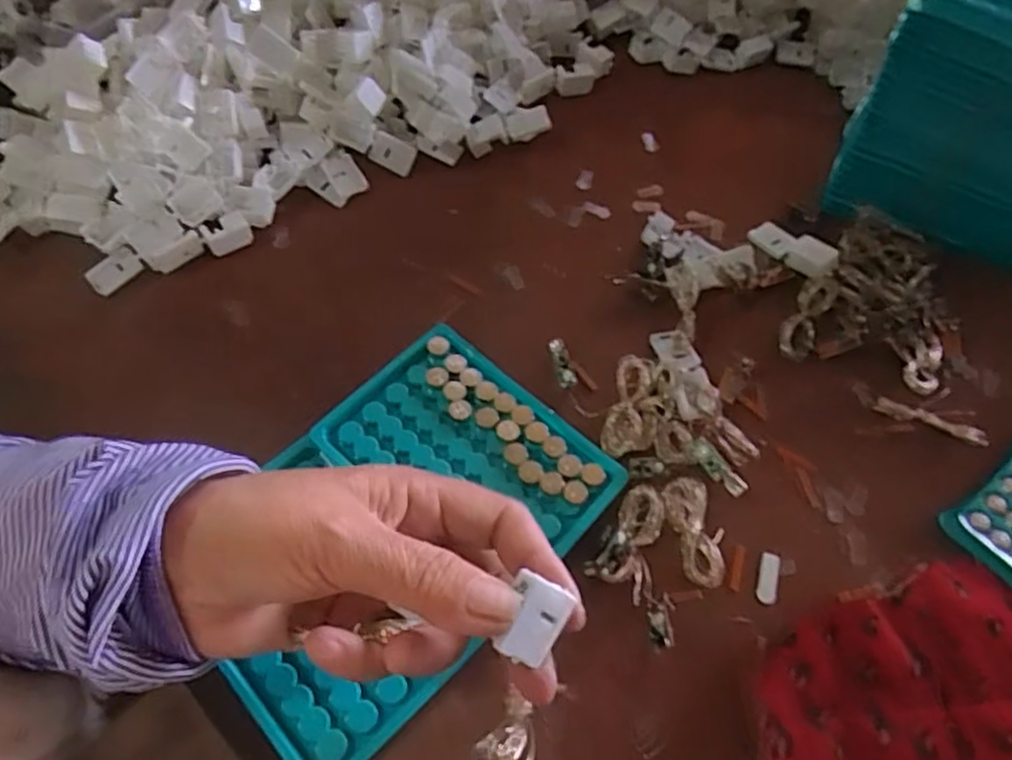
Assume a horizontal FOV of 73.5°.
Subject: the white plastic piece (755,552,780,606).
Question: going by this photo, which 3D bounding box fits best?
[{"bbox_3d":[0.126,0.095,0.324,0.009,0.004,0.024,17,61,6],"label":"white plastic piece"}]

